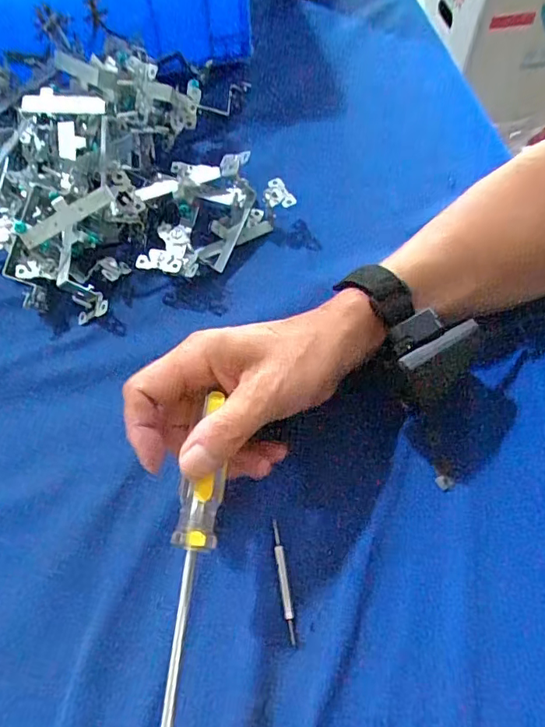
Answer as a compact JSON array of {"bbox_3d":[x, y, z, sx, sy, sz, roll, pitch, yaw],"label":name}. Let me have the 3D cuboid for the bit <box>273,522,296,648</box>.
[{"bbox_3d":[0.007,0.129,0.303,0.006,0.007,0.067,-9,63,-3],"label":"bit"}]

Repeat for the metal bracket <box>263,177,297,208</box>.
[{"bbox_3d":[0.004,-0.133,0.402,0.017,0.012,0.029,-24,65,-10],"label":"metal bracket"}]

